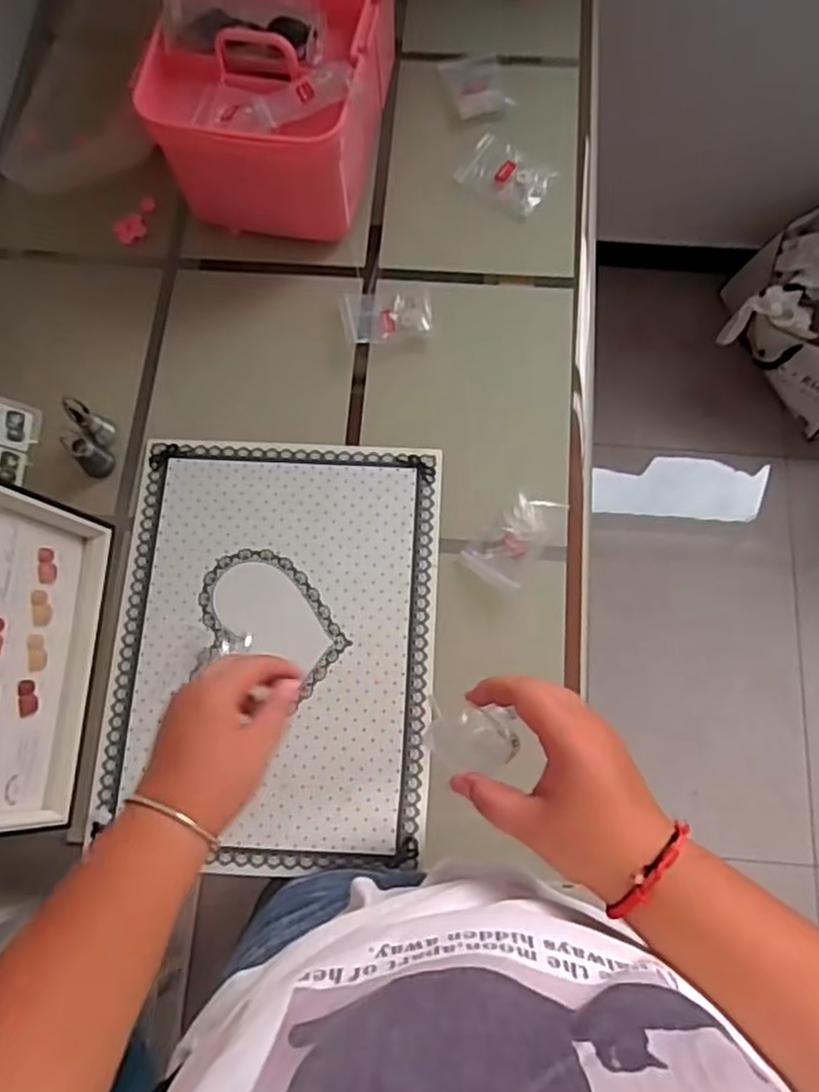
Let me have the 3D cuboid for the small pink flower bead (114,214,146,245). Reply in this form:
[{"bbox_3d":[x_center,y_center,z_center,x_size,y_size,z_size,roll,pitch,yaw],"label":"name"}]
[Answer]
[{"bbox_3d":[-0.309,-0.351,0.789,0.032,0.011,0.029,-30,77,-8],"label":"small pink flower bead"}]

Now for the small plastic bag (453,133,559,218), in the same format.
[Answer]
[{"bbox_3d":[0.107,-0.408,0.784,0.099,0.014,0.065,38,78,10],"label":"small plastic bag"}]

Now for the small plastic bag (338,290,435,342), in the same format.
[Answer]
[{"bbox_3d":[-0.023,-0.241,0.737,0.092,0.009,0.059,-4,75,-1],"label":"small plastic bag"}]

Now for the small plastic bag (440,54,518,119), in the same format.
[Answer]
[{"bbox_3d":[0.076,-0.525,0.808,0.066,0.008,0.089,-13,75,-4],"label":"small plastic bag"}]

